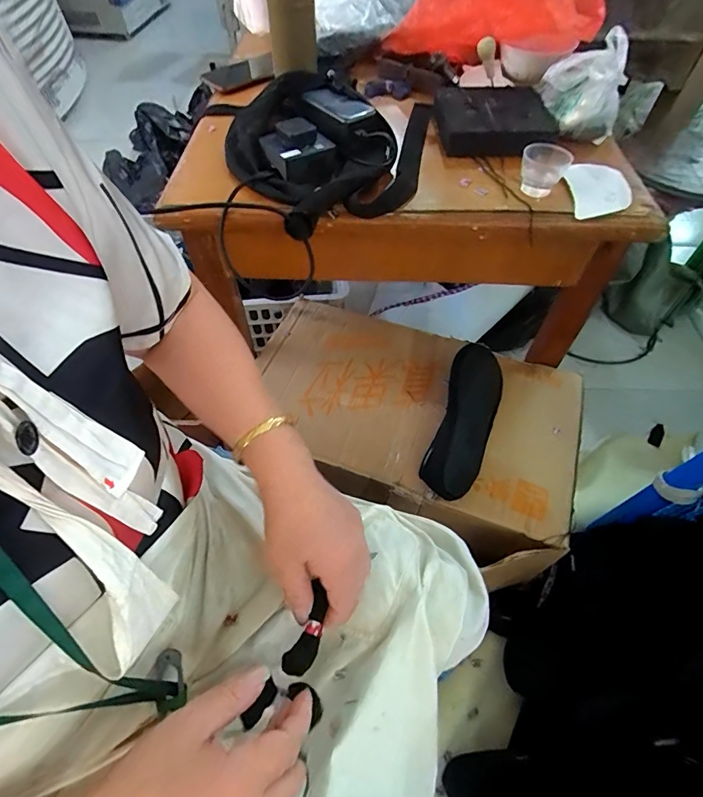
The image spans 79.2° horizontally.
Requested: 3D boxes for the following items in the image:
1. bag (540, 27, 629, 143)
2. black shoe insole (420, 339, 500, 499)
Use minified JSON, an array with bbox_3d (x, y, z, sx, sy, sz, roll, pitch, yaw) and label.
[{"bbox_3d":[0.303,-0.406,0.555,0.105,0.101,0.069,21,59,13],"label":"bag"},{"bbox_3d":[0.168,0.035,0.637,0.080,0.020,0.229,15,67,21],"label":"black shoe insole"}]

